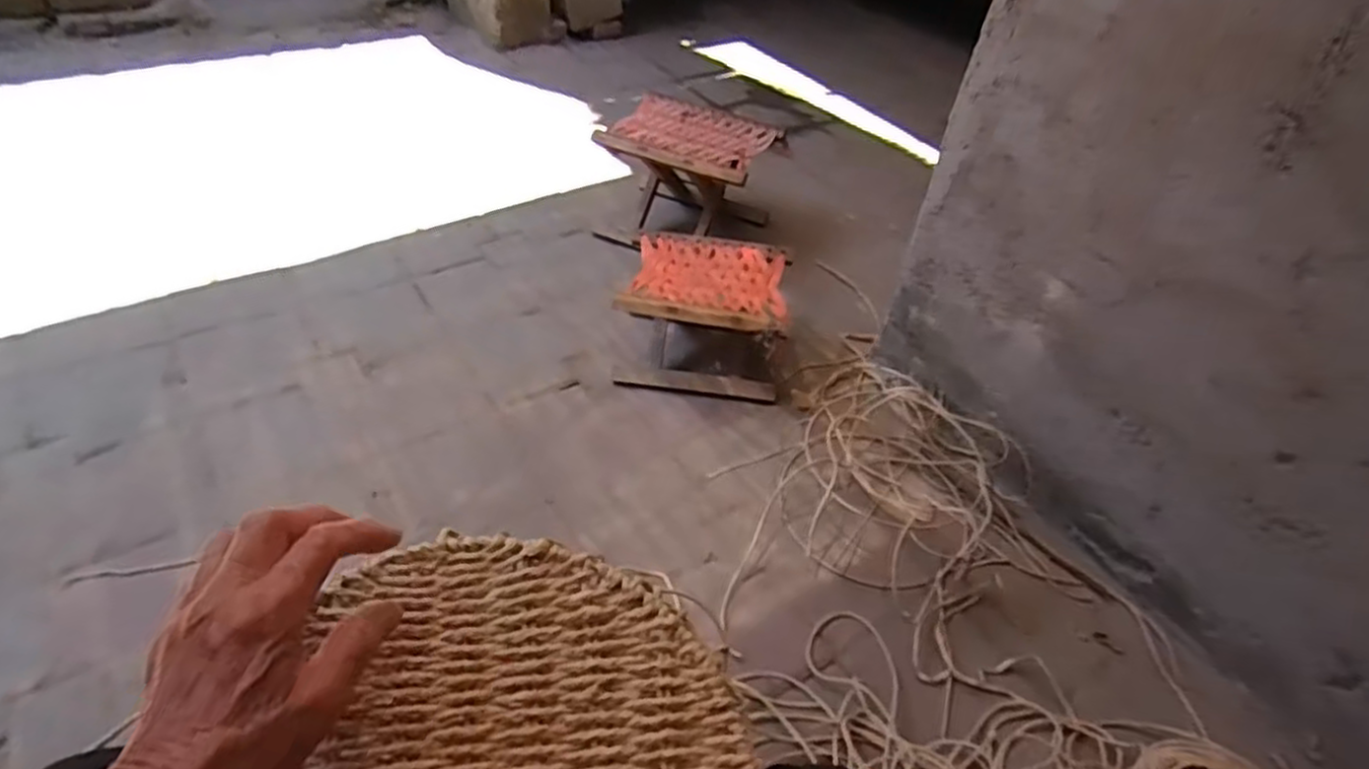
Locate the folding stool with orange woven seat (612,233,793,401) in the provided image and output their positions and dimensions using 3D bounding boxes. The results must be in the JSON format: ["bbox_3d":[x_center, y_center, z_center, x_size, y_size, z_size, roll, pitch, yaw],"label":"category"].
[{"bbox_3d":[0.033,-0.120,1.338,0.275,0.192,0.231,9,42,2],"label":"folding stool with orange woven seat"}]

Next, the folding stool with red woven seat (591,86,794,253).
[{"bbox_3d":[0.008,-0.438,1.595,0.312,0.207,0.294,21,46,14],"label":"folding stool with red woven seat"}]

